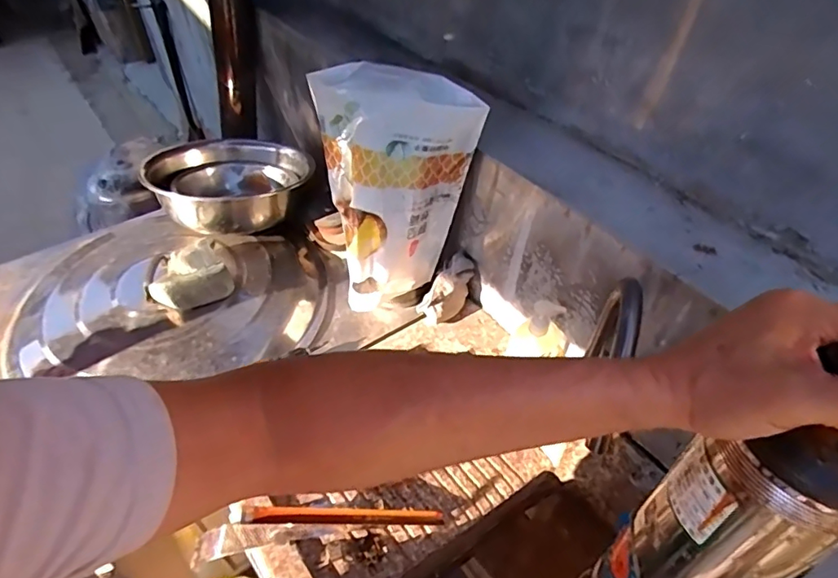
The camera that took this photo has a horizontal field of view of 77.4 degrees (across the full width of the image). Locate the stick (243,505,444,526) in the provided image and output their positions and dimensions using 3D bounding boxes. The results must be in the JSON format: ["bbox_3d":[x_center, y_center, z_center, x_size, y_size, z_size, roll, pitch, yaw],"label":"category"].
[{"bbox_3d":[-0.097,0.311,0.715,0.269,0.017,0.021,8,44,-15],"label":"stick"}]

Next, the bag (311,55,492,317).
[{"bbox_3d":[-0.037,-0.166,0.840,0.205,0.352,0.151,-17,49,-18],"label":"bag"}]

